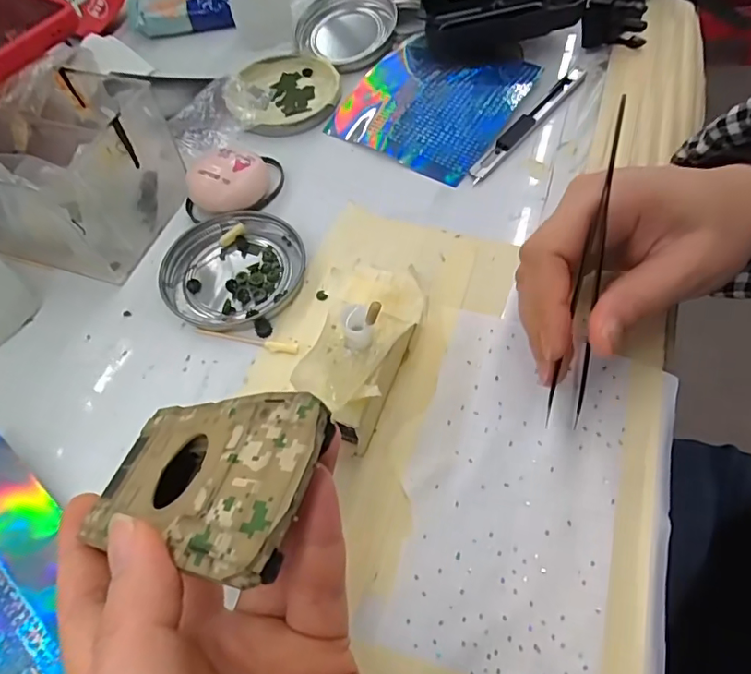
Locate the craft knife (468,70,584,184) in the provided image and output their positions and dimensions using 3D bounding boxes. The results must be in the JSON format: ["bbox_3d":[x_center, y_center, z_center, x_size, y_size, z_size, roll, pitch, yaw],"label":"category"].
[{"bbox_3d":[0.102,-0.143,0.339,0.012,0.010,0.128,35,68,22],"label":"craft knife"}]

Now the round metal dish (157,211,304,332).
[{"bbox_3d":[-0.081,-0.039,0.291,0.076,0.009,0.075,-2,59,4],"label":"round metal dish"}]

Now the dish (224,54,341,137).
[{"bbox_3d":[-0.067,-0.175,0.370,0.077,0.014,0.076,-18,59,-6],"label":"dish"}]

